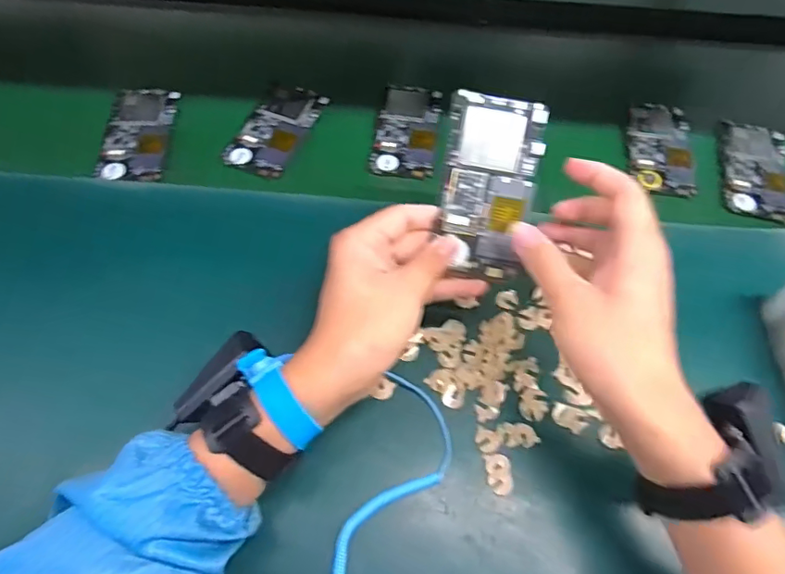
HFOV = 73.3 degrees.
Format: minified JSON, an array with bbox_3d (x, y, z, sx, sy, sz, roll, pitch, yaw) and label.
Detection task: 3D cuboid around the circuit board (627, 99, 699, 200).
[{"bbox_3d":[0.281,-0.152,0.554,0.064,0.012,0.132,9,59,6],"label":"circuit board"}]

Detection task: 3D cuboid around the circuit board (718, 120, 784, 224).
[{"bbox_3d":[0.376,-0.124,0.545,0.064,0.012,0.126,13,59,8],"label":"circuit board"}]

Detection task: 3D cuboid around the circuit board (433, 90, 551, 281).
[{"bbox_3d":[0.068,-0.070,0.376,0.066,0.006,0.126,8,97,-3],"label":"circuit board"}]

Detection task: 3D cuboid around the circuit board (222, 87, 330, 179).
[{"bbox_3d":[-0.120,-0.165,0.550,0.064,0.009,0.122,19,60,12],"label":"circuit board"}]

